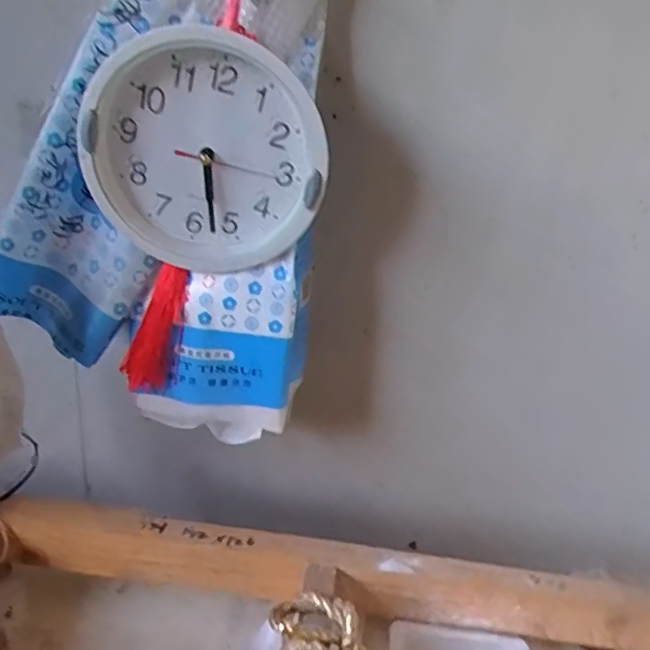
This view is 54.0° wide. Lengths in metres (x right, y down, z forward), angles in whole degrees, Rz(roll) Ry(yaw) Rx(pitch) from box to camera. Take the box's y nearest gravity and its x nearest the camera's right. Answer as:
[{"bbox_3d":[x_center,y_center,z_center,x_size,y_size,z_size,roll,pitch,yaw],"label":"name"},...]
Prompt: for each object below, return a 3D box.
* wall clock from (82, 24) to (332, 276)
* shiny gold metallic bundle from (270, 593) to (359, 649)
[{"bbox_3d":[-0.079,-0.111,0.426,0.153,0.149,0.029,4,28,-5],"label":"wall clock"},{"bbox_3d":[-0.007,0.200,0.403,0.055,0.033,0.056,9,28,4],"label":"shiny gold metallic bundle"}]

